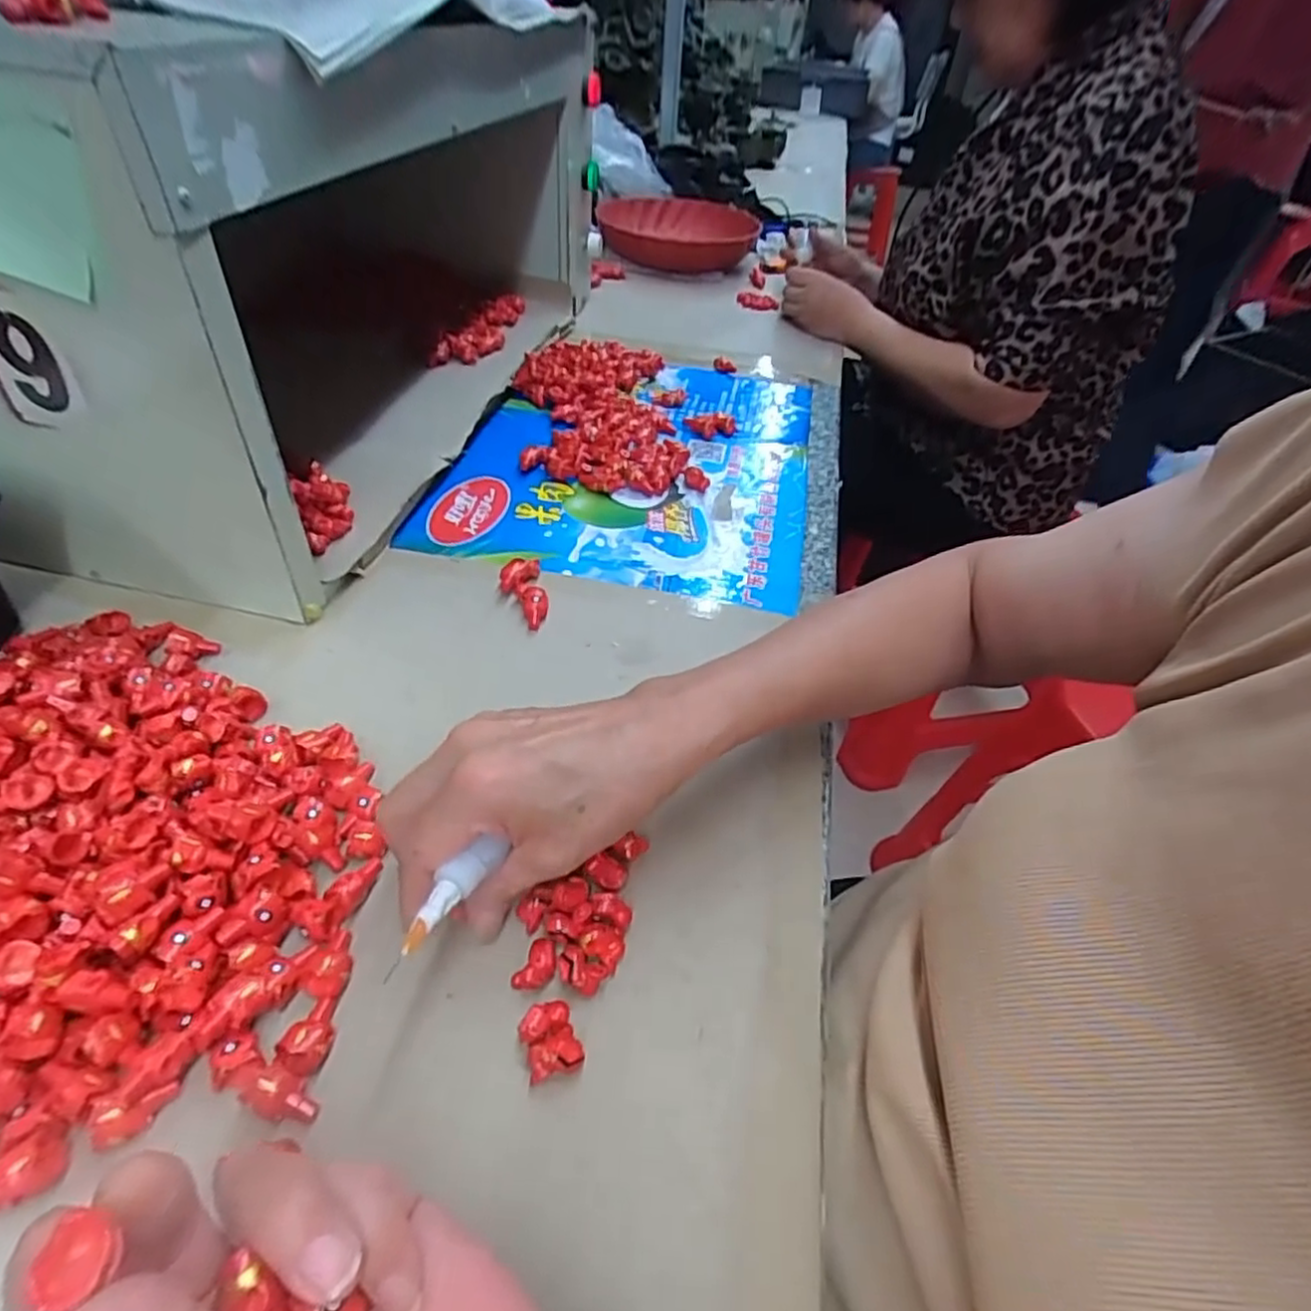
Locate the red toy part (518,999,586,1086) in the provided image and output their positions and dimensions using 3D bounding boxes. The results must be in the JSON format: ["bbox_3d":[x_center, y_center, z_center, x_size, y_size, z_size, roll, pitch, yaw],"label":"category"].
[{"bbox_3d":[-0.041,0.150,0.272,0.020,0.013,0.025,-13,47,-21],"label":"red toy part"}]

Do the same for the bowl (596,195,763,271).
[{"bbox_3d":[0.029,-0.638,1.059,0.234,0.056,0.270,15,44,7],"label":"bowl"}]

